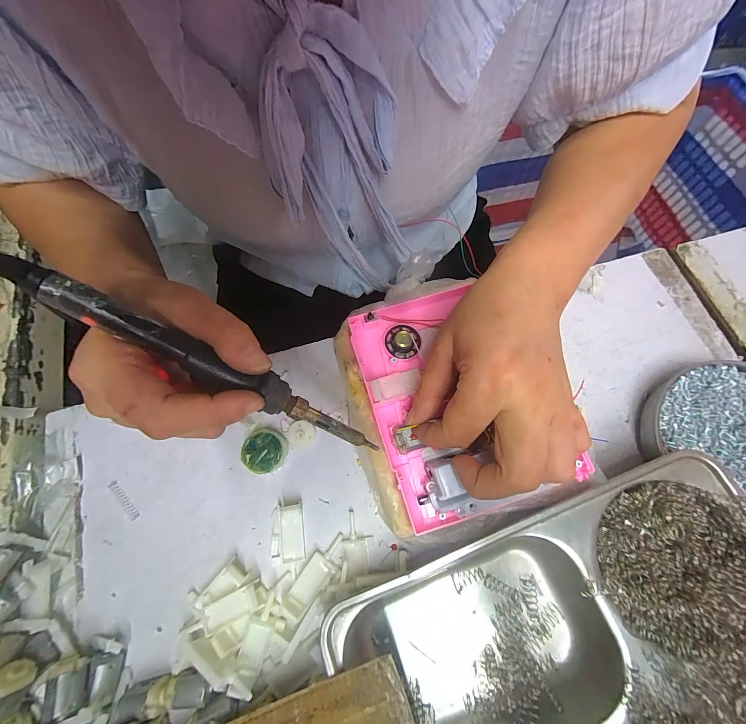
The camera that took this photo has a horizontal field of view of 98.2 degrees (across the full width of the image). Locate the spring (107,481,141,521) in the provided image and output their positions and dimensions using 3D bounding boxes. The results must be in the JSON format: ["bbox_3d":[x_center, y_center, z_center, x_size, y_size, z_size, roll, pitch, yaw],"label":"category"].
[{"bbox_3d":[-0.198,0.110,0.256,0.037,0.004,0.008,42,76,14],"label":"spring"}]

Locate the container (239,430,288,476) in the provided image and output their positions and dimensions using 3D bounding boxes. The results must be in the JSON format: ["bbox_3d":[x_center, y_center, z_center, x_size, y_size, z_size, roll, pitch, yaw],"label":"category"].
[{"bbox_3d":[-0.087,0.072,0.261,0.032,0.016,0.033,0,70,1],"label":"container"}]

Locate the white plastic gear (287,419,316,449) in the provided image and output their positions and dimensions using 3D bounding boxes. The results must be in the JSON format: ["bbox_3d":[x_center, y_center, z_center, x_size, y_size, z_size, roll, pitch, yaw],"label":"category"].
[{"bbox_3d":[-0.060,0.060,0.269,0.024,0.006,0.022,0,70,1],"label":"white plastic gear"}]

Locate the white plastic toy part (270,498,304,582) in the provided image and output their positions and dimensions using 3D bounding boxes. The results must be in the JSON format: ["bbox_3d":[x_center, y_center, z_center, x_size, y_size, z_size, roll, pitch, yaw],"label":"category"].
[{"bbox_3d":[-0.065,0.132,0.241,0.025,0.016,0.047,-3,70,0],"label":"white plastic toy part"}]

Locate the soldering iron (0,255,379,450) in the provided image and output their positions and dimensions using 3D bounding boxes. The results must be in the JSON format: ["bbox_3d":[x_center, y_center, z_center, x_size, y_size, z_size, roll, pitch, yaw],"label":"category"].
[{"bbox_3d":[-0.080,0.004,0.167,0.196,0.017,0.018,31,71,-21],"label":"soldering iron"}]

